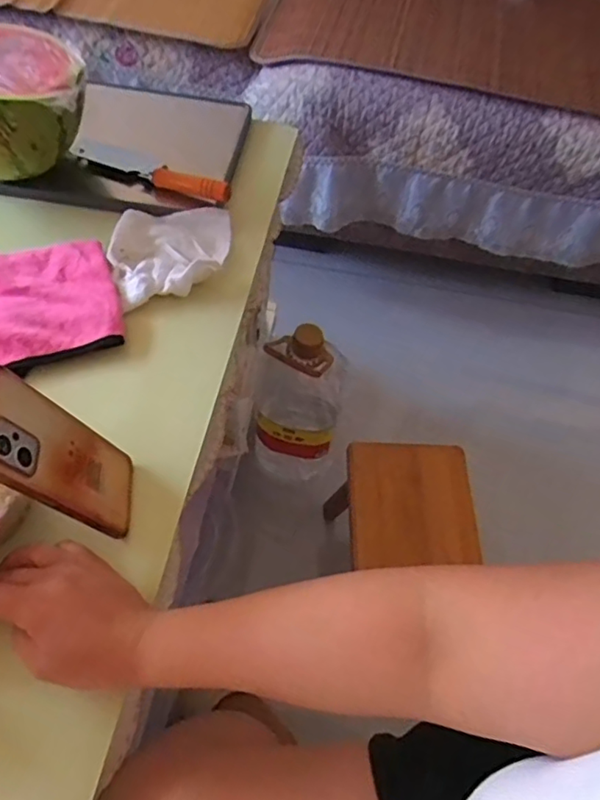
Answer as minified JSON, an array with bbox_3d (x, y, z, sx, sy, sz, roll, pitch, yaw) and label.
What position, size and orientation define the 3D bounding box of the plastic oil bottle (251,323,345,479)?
[{"bbox_3d":[-0.004,0.008,0.939,0.137,0.334,0.134,8,57,0],"label":"plastic oil bottle"}]

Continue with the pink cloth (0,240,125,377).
[{"bbox_3d":[-0.281,-0.097,0.591,0.177,0.027,0.158,-14,59,-14],"label":"pink cloth"}]

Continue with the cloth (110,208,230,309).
[{"bbox_3d":[-0.140,-0.170,0.638,0.138,0.030,0.126,-13,59,-13],"label":"cloth"}]

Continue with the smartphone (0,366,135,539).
[{"bbox_3d":[-0.176,0.046,0.428,0.012,0.165,0.077,-18,58,10],"label":"smartphone"}]

